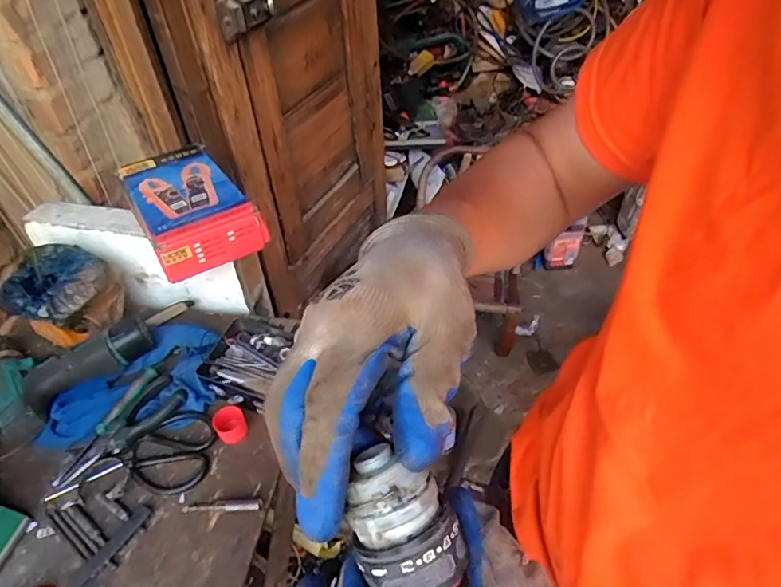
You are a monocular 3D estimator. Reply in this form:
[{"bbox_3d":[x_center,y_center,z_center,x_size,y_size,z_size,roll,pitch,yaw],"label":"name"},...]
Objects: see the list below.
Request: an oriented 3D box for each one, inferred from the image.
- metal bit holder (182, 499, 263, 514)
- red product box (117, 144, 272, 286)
[{"bbox_3d":[-0.181,0.227,0.542,0.086,0.013,0.014,0,45,4],"label":"metal bit holder"},{"bbox_3d":[-0.270,-0.113,0.686,0.131,0.071,0.206,-27,49,-21],"label":"red product box"}]

